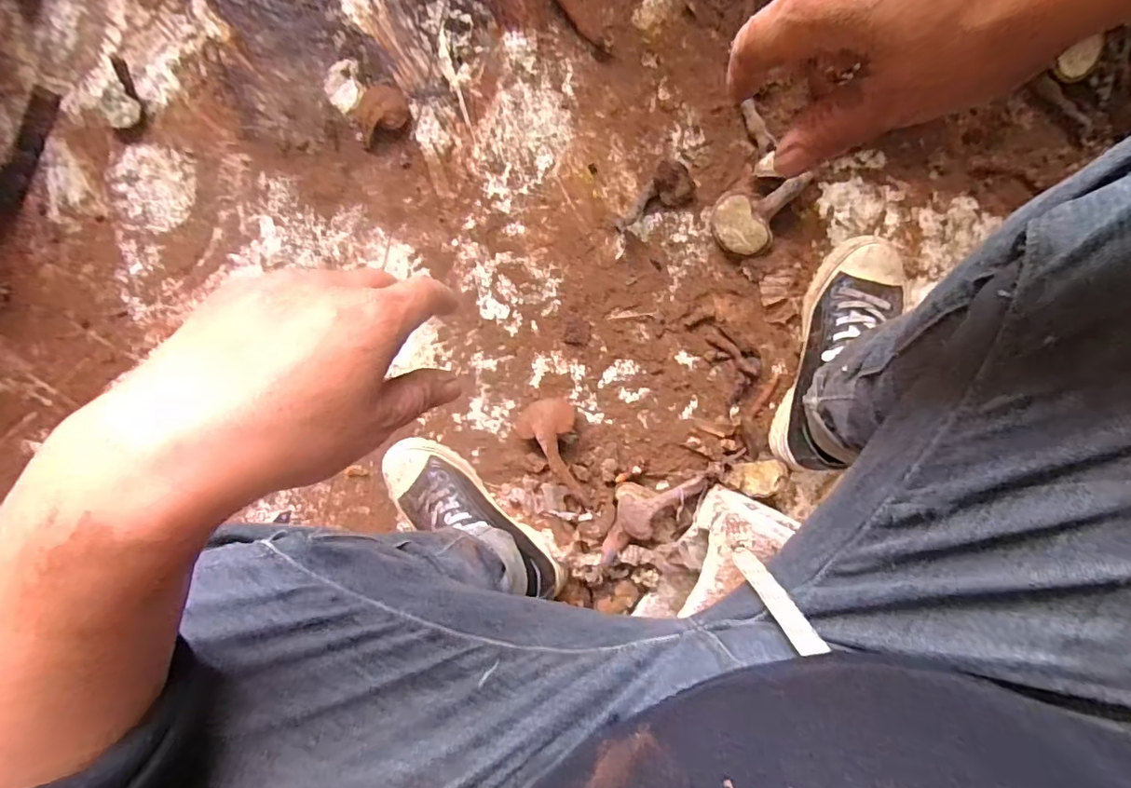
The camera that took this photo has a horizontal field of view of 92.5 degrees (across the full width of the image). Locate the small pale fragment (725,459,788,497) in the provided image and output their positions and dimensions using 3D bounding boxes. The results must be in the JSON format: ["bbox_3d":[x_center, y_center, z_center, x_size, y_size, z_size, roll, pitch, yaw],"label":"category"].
[{"bbox_3d":[0.198,0.090,0.563,0.061,0.012,0.037,-7,97,5],"label":"small pale fragment"}]

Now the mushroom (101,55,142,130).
[{"bbox_3d":[-0.465,-0.314,0.567,0.037,0.011,0.067,9,98,3],"label":"mushroom"}]

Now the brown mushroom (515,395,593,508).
[{"bbox_3d":[0.004,0.058,0.575,0.061,0.038,0.117,-41,93,8],"label":"brown mushroom"}]

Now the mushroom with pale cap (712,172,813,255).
[{"bbox_3d":[0.190,-0.171,0.530,0.082,0.044,0.061,-10,96,5],"label":"mushroom with pale cap"}]

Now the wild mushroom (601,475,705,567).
[{"bbox_3d":[0.082,0.116,0.560,0.131,0.026,0.052,-36,94,8],"label":"wild mushroom"}]

